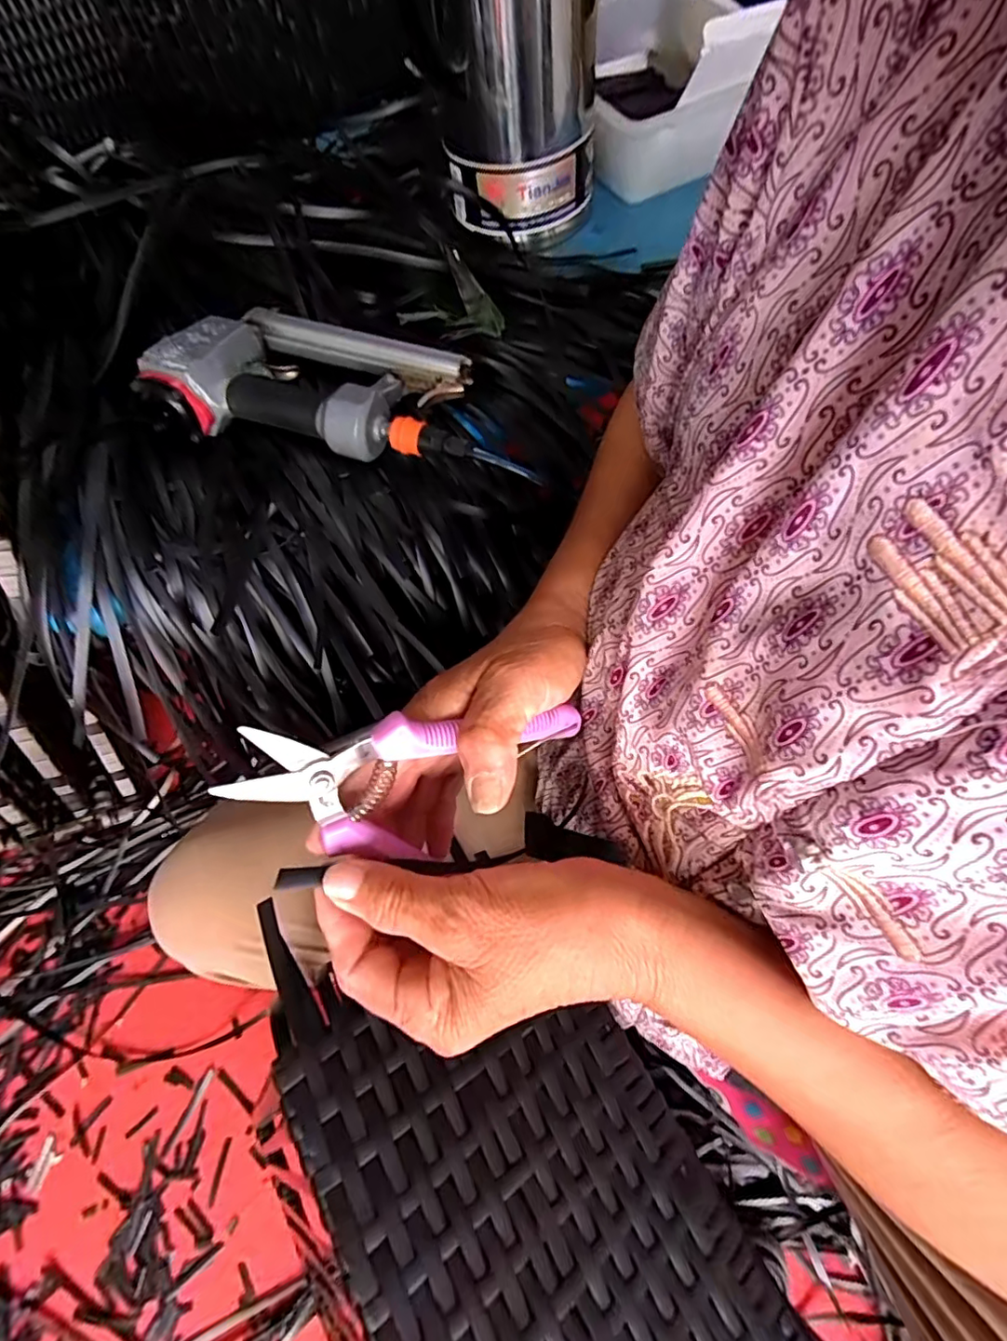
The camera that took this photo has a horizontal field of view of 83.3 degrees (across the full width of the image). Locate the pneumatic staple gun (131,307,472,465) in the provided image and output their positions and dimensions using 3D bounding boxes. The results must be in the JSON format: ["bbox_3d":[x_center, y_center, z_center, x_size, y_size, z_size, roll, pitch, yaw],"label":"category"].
[{"bbox_3d":[-0.159,-0.245,0.474,0.223,0.056,0.151,16,68,12],"label":"pneumatic staple gun"}]

